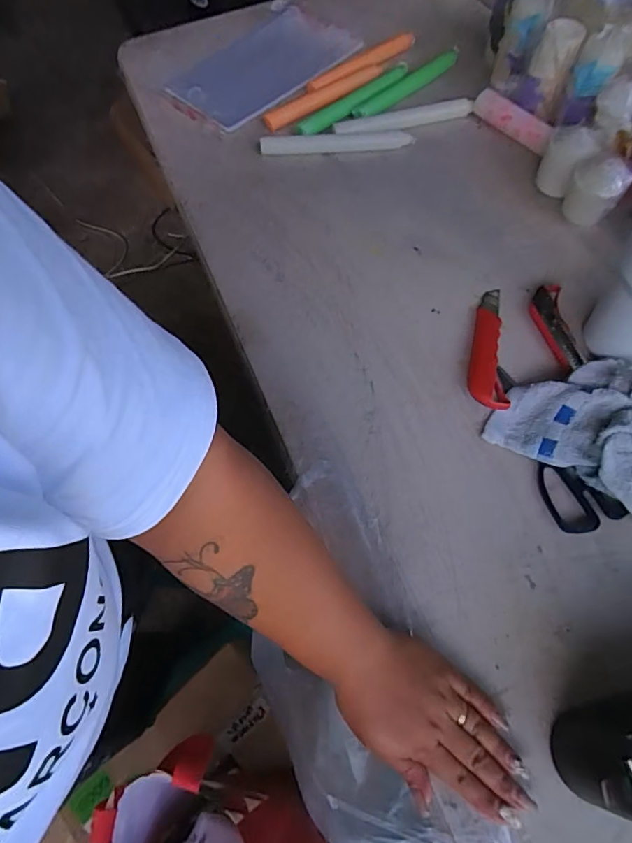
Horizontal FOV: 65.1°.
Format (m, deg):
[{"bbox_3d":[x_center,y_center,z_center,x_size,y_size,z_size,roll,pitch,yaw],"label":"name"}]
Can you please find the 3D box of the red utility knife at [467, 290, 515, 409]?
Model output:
[{"bbox_3d":[0.189,-0.082,0.526,0.042,0.014,0.153,12,65,8],"label":"red utility knife"}]

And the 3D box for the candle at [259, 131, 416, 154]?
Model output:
[{"bbox_3d":[0.027,-0.378,0.672,0.206,0.019,0.019,0,64,2],"label":"candle"}]

